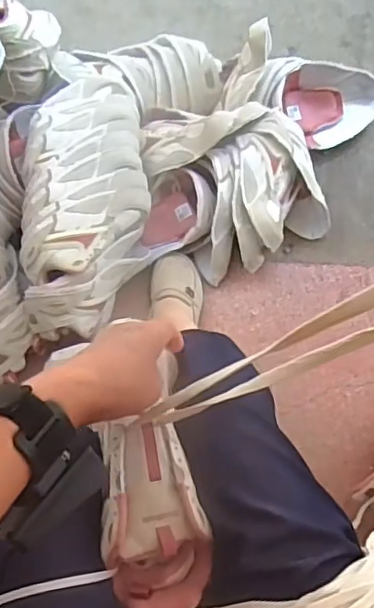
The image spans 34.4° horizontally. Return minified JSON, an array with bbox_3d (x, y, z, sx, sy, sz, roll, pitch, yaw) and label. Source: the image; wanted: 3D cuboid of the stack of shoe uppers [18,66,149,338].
[{"bbox_3d":[-0.153,-0.183,0.928,0.180,0.123,0.475,0,71,1],"label":"stack of shoe uppers"}]

